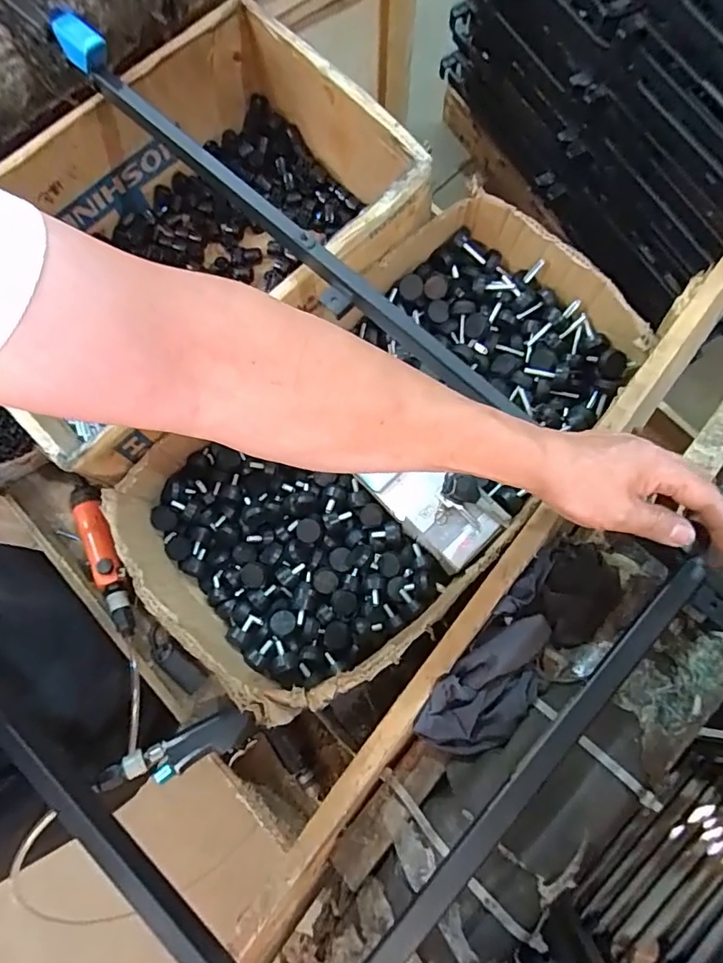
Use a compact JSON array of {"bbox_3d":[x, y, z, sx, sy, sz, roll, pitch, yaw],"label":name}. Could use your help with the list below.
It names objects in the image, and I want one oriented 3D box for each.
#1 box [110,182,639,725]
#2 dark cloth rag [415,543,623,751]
[{"bbox_3d":[0.034,-0.041,0.594,0.591,0.098,0.331,-41,79,-8],"label":"box"},{"bbox_3d":[0.143,0.147,0.469,0.077,0.044,0.235,43,81,11],"label":"dark cloth rag"}]

